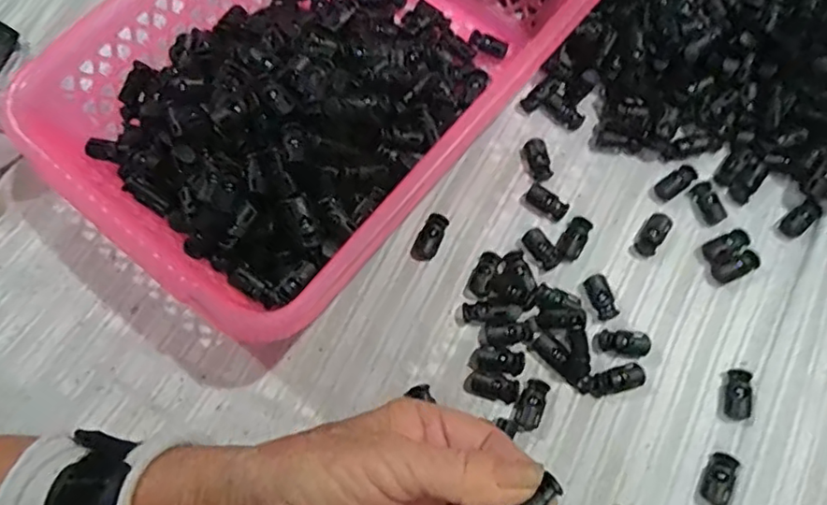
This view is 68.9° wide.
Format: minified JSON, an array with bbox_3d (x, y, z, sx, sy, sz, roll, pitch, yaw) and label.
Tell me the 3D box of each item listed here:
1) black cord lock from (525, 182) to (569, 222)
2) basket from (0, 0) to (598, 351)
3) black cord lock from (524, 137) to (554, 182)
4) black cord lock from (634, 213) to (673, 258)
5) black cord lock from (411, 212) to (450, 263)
[{"bbox_3d":[0.083,-0.032,0.374,0.026,0.010,0.012,39,74,15],"label":"black cord lock"},{"bbox_3d":[-0.055,-0.108,0.364,0.208,0.082,0.291,38,74,15],"label":"basket"},{"bbox_3d":[0.079,-0.058,0.383,0.014,0.010,0.029,-8,69,-2],"label":"black cord lock"},{"bbox_3d":[0.146,-0.010,0.366,0.014,0.009,0.028,34,73,14],"label":"black cord lock"},{"bbox_3d":[0.010,-0.010,0.368,0.015,0.008,0.031,23,71,10],"label":"black cord lock"}]

